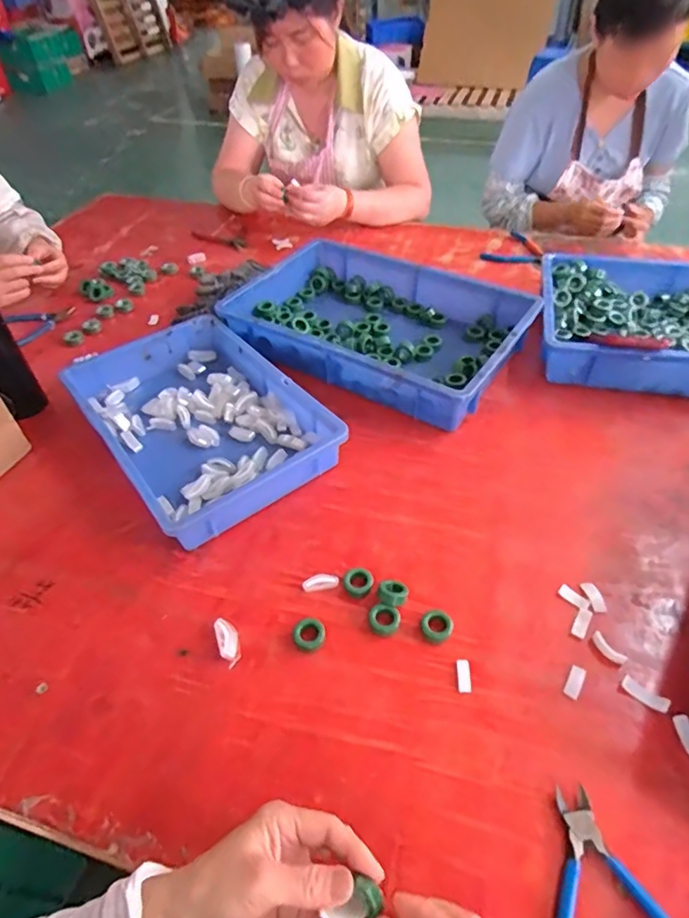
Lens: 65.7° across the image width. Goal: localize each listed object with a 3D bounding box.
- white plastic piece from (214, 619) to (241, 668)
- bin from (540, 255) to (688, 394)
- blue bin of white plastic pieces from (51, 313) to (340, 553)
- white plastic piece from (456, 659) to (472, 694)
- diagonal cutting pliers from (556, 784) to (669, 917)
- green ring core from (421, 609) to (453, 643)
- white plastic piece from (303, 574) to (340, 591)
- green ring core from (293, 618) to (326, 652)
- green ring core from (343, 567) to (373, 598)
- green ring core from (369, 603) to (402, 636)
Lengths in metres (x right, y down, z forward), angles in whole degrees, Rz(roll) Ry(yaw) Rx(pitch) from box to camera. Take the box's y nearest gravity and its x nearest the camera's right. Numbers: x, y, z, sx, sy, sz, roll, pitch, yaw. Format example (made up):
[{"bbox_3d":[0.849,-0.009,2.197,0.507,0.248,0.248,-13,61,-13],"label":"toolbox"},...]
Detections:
[{"bbox_3d":[-0.114,0.179,0.524,0.020,0.012,0.048,-17,48,-14],"label":"white plastic piece"},{"bbox_3d":[0.532,-0.211,0.821,0.439,0.076,0.303,10,48,11],"label":"bin"},{"bbox_3d":[-0.196,-0.062,0.720,0.245,0.060,0.367,-31,53,-24],"label":"blue bin of white plastic pieces"},{"bbox_3d":[0.111,0.203,0.497,0.012,0.005,0.030,0,47,2],"label":"white plastic piece"},{"bbox_3d":[0.187,0.319,0.379,0.107,0.013,0.140,-4,47,-2],"label":"diagonal cutting pliers"},{"bbox_3d":[0.091,0.163,0.526,0.030,0.009,0.033,-1,47,1],"label":"green ring core"},{"bbox_3d":[-0.025,0.131,0.565,0.037,0.006,0.016,-8,47,-6],"label":"white plastic piece"},{"bbox_3d":[-0.034,0.172,0.525,0.031,0.009,0.032,-12,47,-9],"label":"green ring core"},{"bbox_3d":[0.015,0.129,0.563,0.030,0.007,0.036,11,48,12],"label":"green ring core"},{"bbox_3d":[0.040,0.160,0.531,0.031,0.011,0.029,-1,47,1],"label":"green ring core"}]

